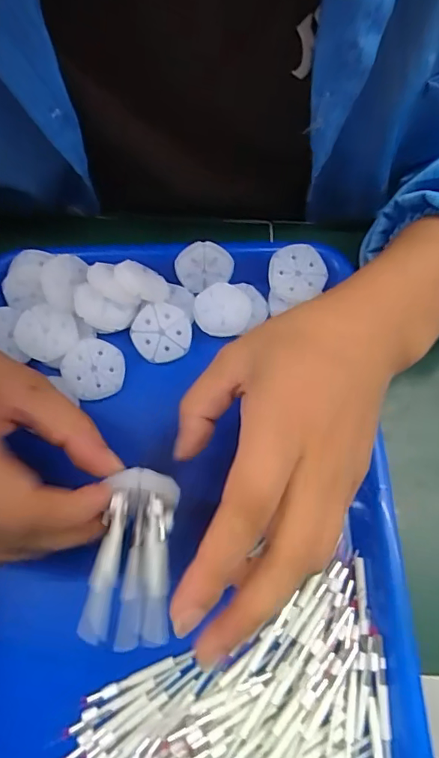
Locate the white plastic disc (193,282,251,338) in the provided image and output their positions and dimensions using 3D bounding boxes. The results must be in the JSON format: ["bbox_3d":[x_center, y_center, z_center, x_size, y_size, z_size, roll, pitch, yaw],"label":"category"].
[{"bbox_3d":[0.001,-0.046,0.328,0.037,0.004,0.037,0,68,0],"label":"white plastic disc"}]

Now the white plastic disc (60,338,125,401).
[{"bbox_3d":[-0.081,-0.006,0.318,0.038,0.004,0.038,2,81,-12],"label":"white plastic disc"}]

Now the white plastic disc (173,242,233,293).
[{"bbox_3d":[-0.011,-0.075,0.333,0.037,0.032,0.006,-17,41,12],"label":"white plastic disc"}]

